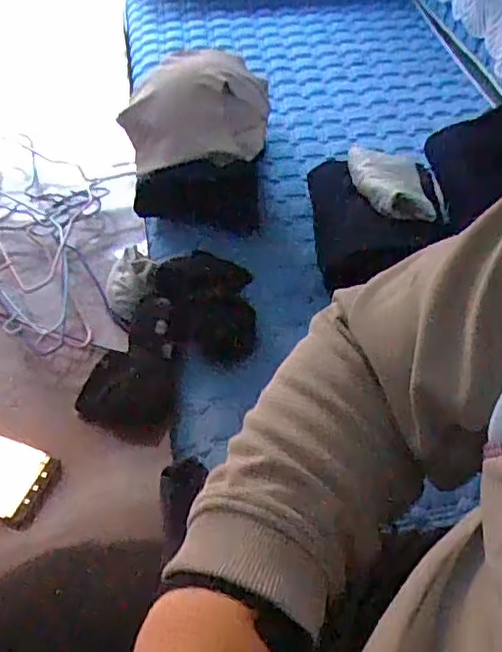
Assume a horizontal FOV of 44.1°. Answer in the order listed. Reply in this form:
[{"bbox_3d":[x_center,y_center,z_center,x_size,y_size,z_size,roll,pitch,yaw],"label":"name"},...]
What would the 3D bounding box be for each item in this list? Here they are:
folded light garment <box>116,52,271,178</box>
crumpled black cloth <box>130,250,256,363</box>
[{"bbox_3d":[-0.074,-0.285,0.821,0.191,0.094,0.166,2,49,1],"label":"folded light garment"},{"bbox_3d":[-0.063,-0.027,0.717,0.144,0.039,0.154,6,49,4],"label":"crumpled black cloth"}]

